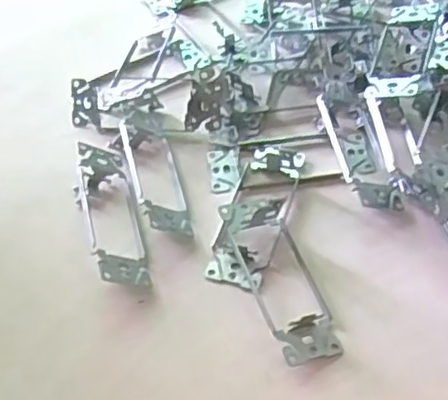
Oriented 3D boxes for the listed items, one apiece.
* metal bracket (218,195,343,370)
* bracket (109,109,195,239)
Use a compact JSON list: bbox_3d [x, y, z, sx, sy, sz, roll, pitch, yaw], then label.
[{"bbox_3d":[0.032,0.039,0.364,0.038,0.025,0.102,-16,53,-9],"label":"metal bracket"},{"bbox_3d":[-0.047,-0.023,0.416,0.034,0.025,0.111,-16,53,-9],"label":"bracket"}]

